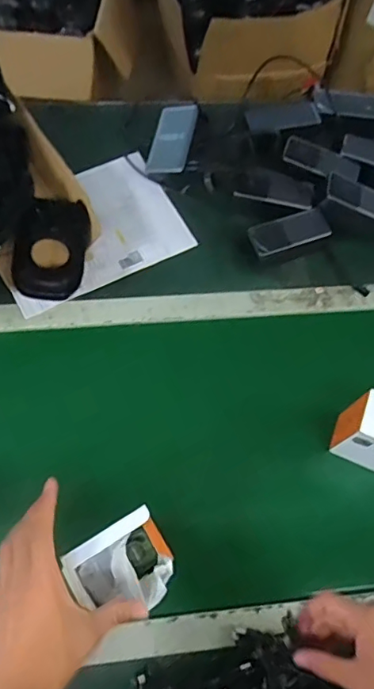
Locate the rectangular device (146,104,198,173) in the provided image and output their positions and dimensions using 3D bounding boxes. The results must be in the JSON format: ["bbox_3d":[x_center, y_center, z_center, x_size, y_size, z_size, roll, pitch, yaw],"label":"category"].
[{"bbox_3d":[-0.026,-0.346,0.895,0.077,0.010,0.116,12,91,30],"label":"rectangular device"}]

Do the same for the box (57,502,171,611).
[{"bbox_3d":[-0.068,0.236,0.553,0.103,0.062,0.084,-28,71,-11],"label":"box"}]

